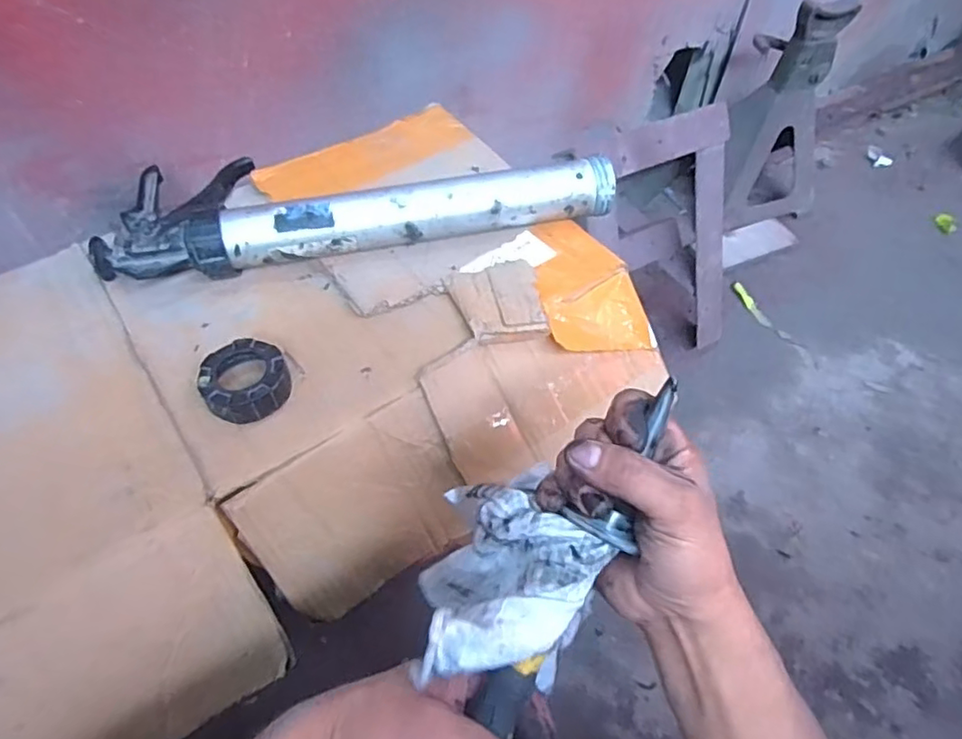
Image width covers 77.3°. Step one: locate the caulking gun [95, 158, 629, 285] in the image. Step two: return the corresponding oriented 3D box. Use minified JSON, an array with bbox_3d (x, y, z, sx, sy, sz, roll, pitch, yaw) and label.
[{"bbox_3d":[-0.123,-0.188,0.596,0.466,0.062,0.172,-9,57,-9],"label":"caulking gun"}]

